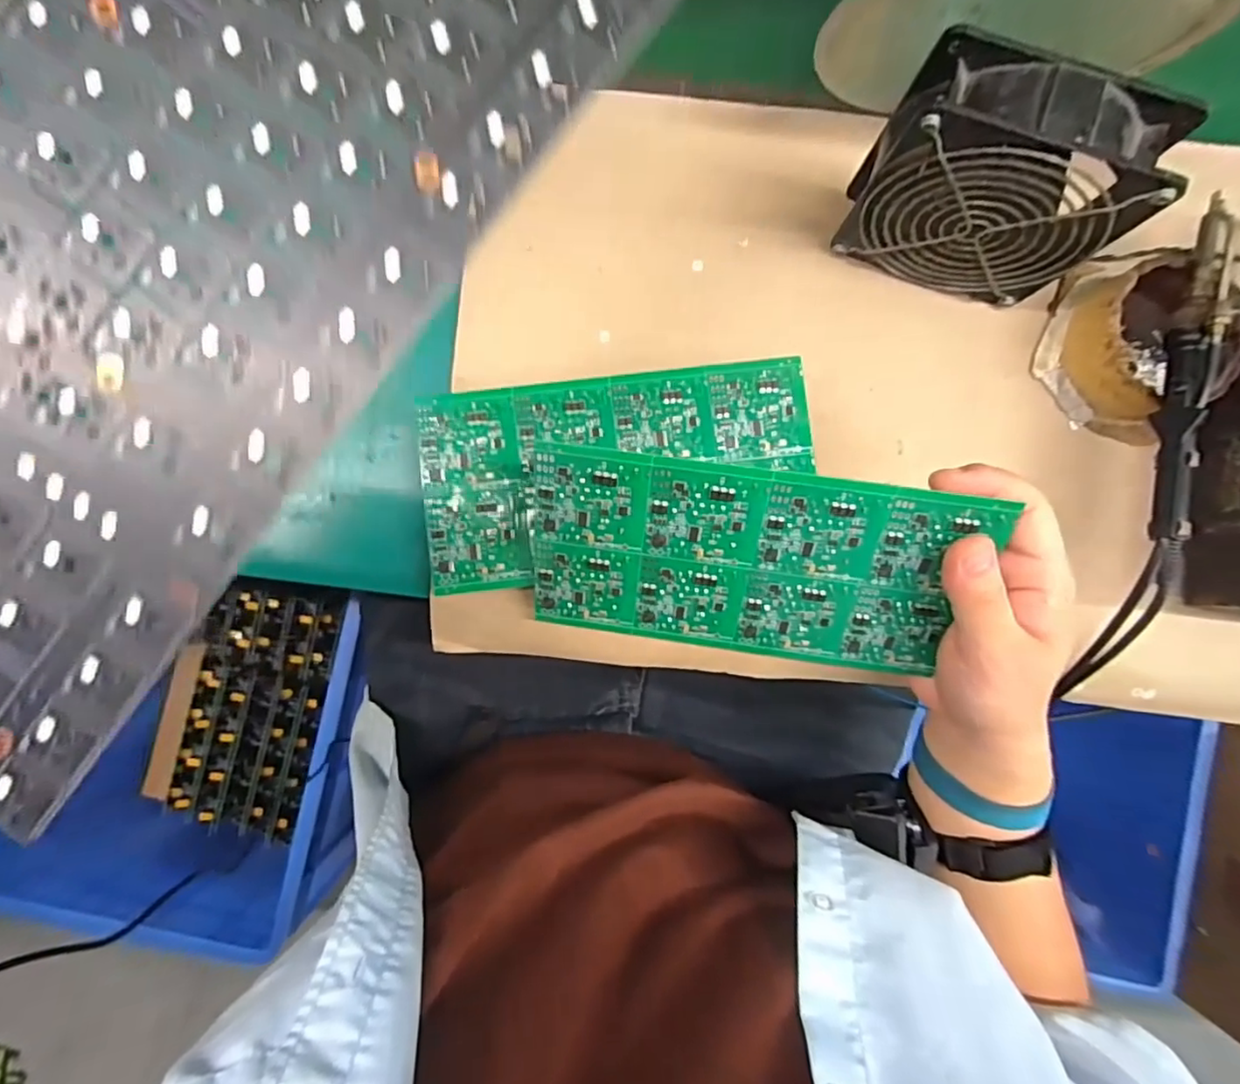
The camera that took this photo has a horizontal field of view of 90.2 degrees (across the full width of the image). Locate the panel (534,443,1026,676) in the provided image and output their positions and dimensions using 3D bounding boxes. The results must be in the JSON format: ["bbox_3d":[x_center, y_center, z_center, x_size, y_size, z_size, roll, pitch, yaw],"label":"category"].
[{"bbox_3d":[0.062,0.013,0.315,0.211,0.004,0.109,8,125,4],"label":"panel"}]

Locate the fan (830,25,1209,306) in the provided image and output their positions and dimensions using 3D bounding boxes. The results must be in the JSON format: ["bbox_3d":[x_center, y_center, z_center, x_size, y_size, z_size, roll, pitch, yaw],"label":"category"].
[{"bbox_3d":[0.187,-0.182,0.320,0.120,0.118,0.051,15,86,-1],"label":"fan"}]

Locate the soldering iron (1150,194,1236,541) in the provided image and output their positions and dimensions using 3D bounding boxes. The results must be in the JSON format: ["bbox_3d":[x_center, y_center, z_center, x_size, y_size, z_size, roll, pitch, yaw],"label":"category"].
[{"bbox_3d":[0.301,-0.094,0.327,0.018,0.024,0.187,13,86,-1],"label":"soldering iron"}]

